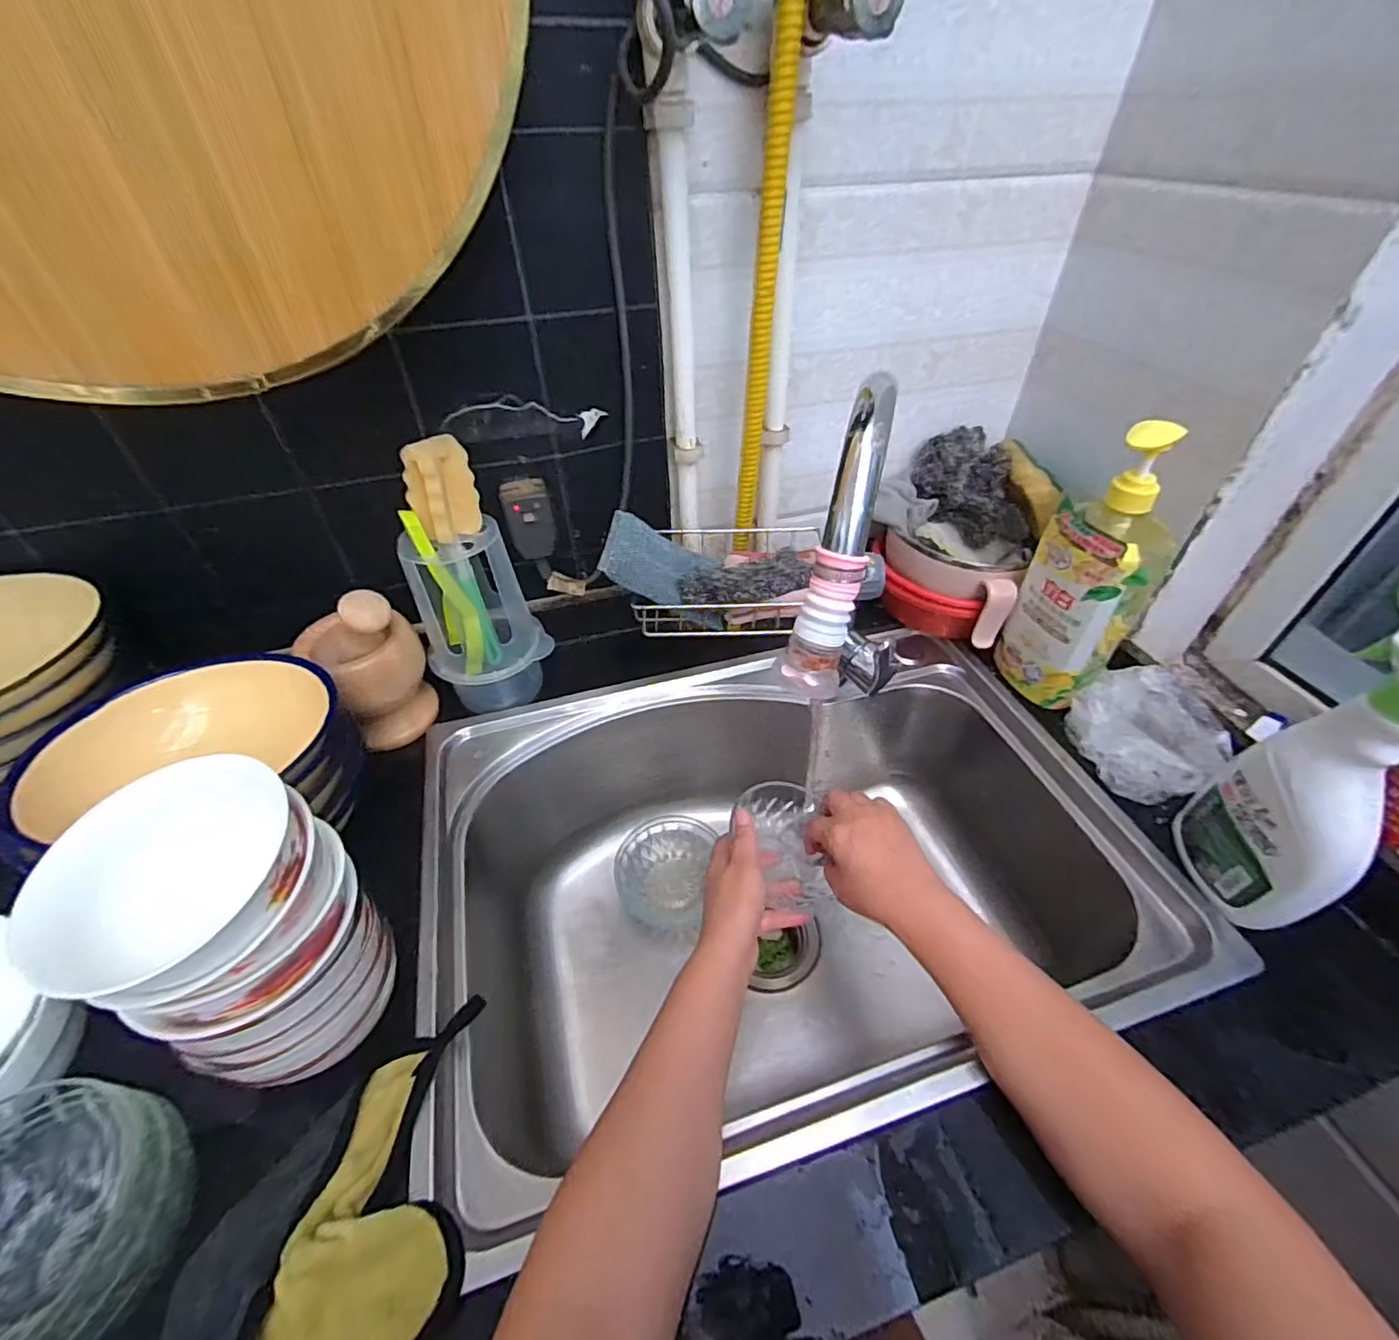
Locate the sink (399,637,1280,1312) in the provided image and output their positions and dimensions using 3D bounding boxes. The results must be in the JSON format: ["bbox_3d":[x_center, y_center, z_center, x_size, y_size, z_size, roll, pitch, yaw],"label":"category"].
[{"bbox_3d":[0.069,0.211,0.587,0.574,0.227,0.411,-12,45,-11],"label":"sink"}]

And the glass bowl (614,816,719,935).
[{"bbox_3d":[-0.040,0.221,0.667,0.104,0.047,0.118,2,44,4],"label":"glass bowl"}]

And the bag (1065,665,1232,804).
[{"bbox_3d":[0.407,0.052,0.547,0.096,0.056,0.118,-1,44,0],"label":"bag"}]

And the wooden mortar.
[{"bbox_3d":[-0.314,0.000,0.576,0.091,0.121,0.091,30,52,28],"label":"wooden mortar"}]

